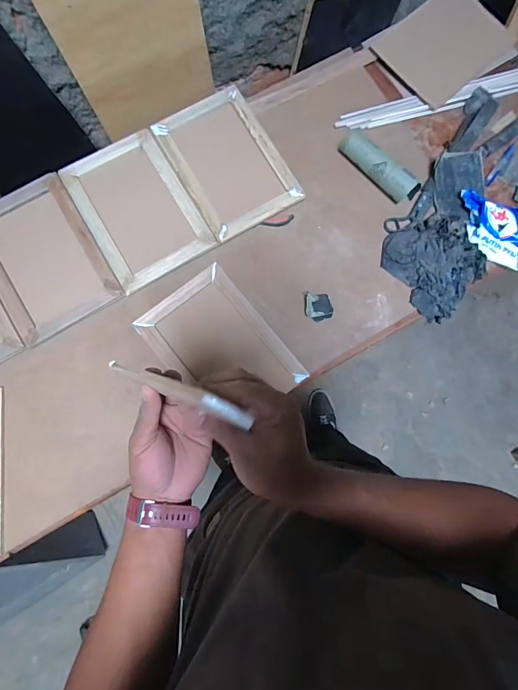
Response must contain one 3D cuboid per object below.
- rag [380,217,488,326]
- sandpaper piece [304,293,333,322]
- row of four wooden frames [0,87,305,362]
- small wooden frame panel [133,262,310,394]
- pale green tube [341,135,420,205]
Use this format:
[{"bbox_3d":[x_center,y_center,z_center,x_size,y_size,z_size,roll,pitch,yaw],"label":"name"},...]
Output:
[{"bbox_3d":[0.358,-0.170,0.722,0.170,0.048,0.206,-33,88,-6],"label":"rag"},{"bbox_3d":[0.120,-0.076,0.714,0.054,0.025,0.057,-3,86,-4],"label":"sandpaper piece"},{"bbox_3d":[-0.337,-0.226,0.714,0.831,0.027,0.299,-30,88,-6],"label":"row of four wooden frames"},{"bbox_3d":[-0.076,0.008,0.702,0.203,0.028,0.287,-38,89,-6],"label":"small wooden frame panel"},{"bbox_3d":[0.242,-0.362,0.734,0.047,0.054,0.179,-43,84,-7],"label":"pale green tube"}]

